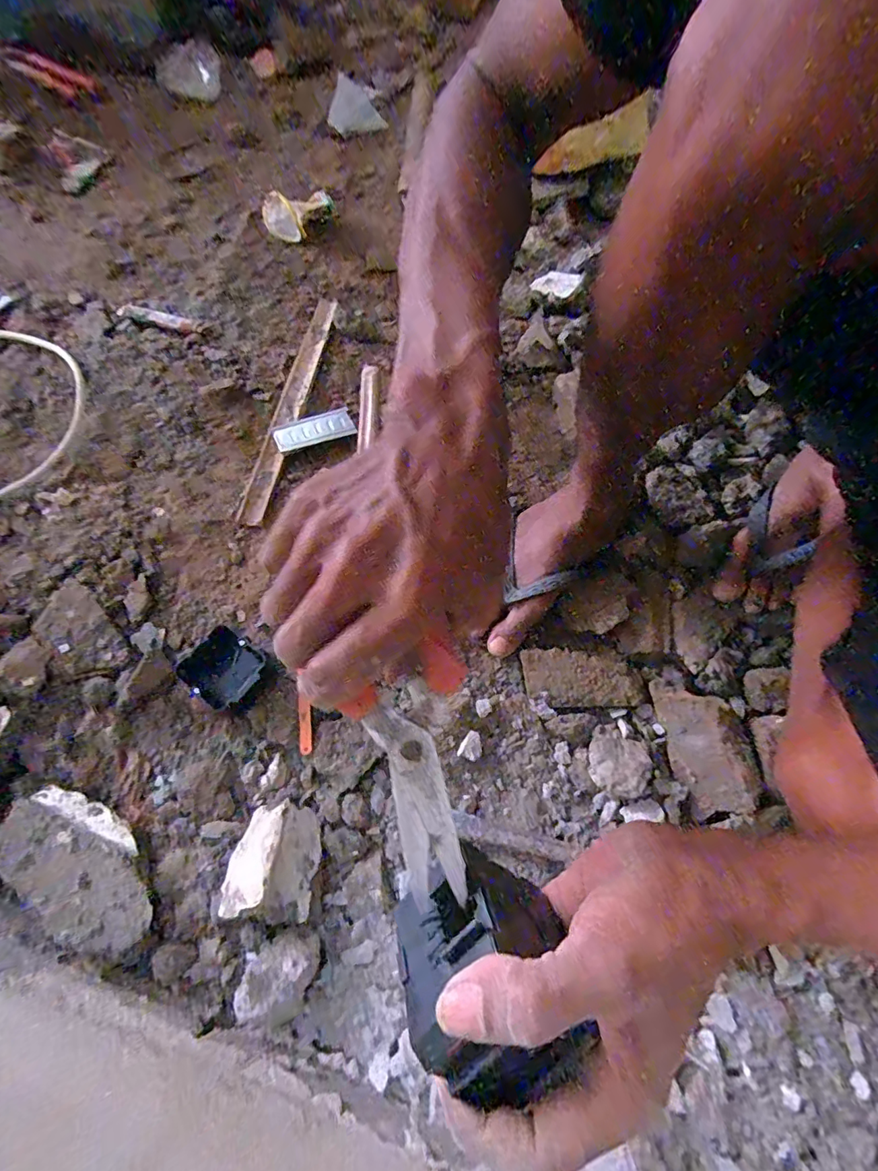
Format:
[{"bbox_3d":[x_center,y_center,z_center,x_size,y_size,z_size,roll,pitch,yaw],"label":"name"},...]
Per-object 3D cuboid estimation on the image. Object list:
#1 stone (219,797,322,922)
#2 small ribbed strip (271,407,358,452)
[{"bbox_3d":[-0.145,0.236,0.426,0.075,0.050,0.083,6,69,-2],"label":"stone"},{"bbox_3d":[-0.156,-0.195,0.613,0.099,0.008,0.037,-22,90,-16],"label":"small ribbed strip"}]

